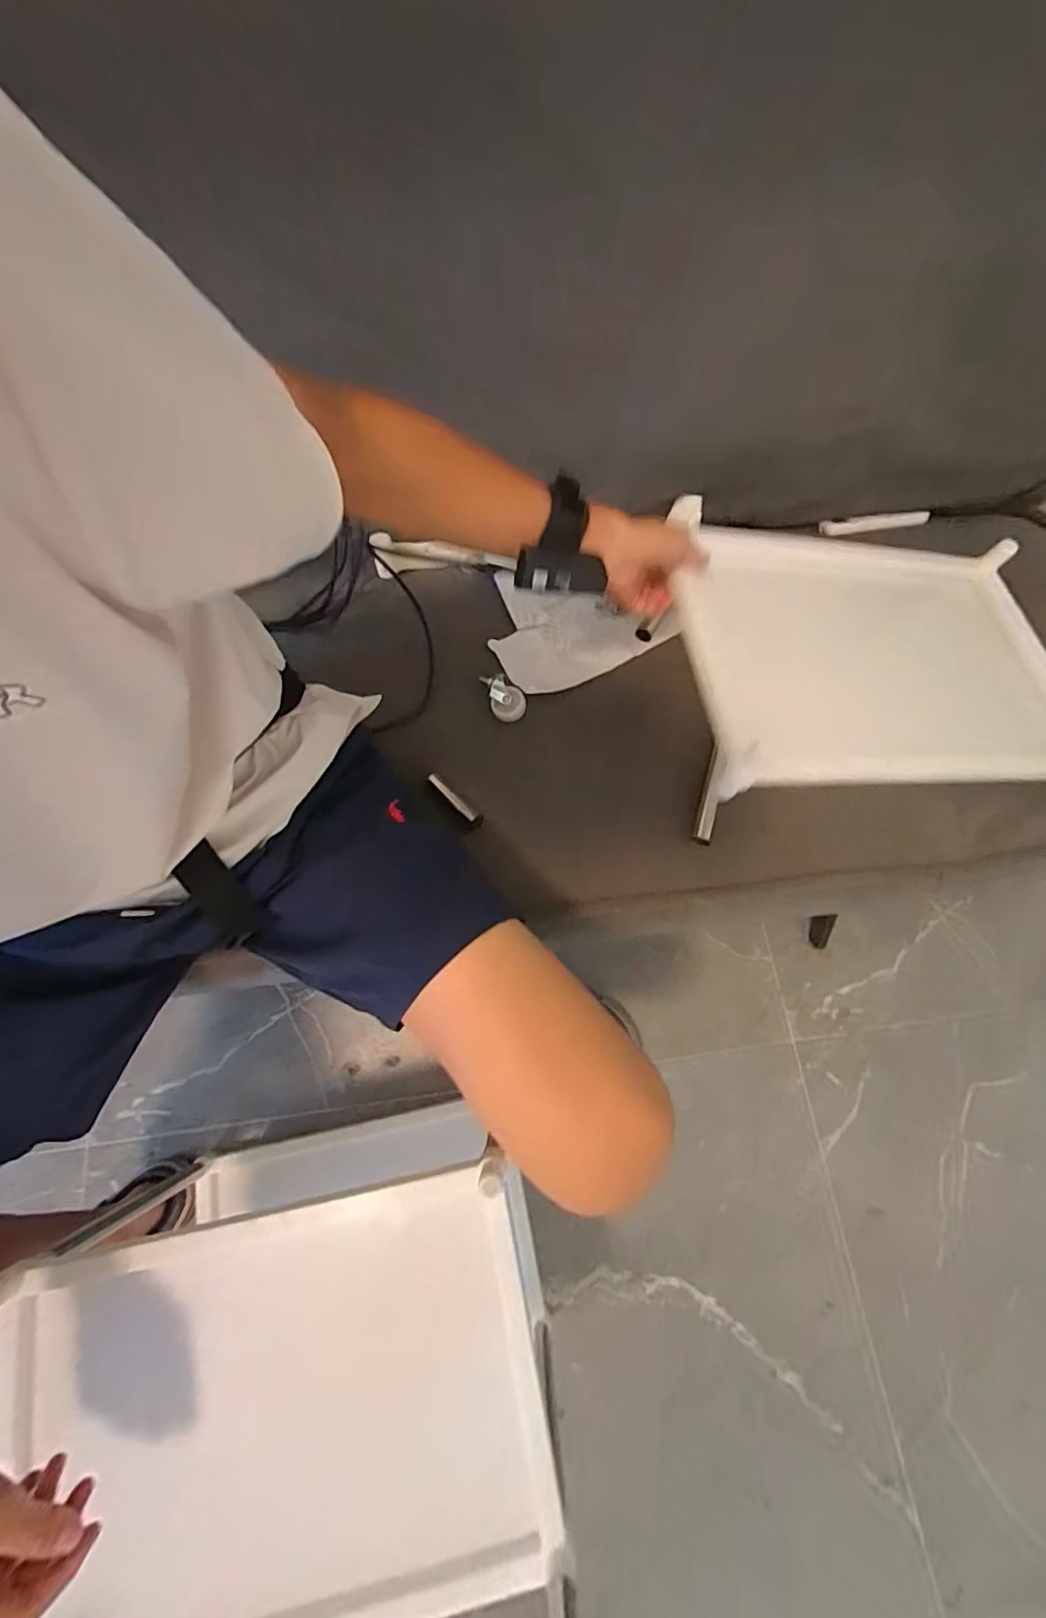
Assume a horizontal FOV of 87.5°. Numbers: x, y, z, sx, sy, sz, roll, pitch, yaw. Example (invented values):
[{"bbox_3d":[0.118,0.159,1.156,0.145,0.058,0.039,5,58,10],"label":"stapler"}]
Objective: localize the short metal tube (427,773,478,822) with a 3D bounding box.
[{"bbox_3d":[-0.076,-0.012,0.596,0.072,0.009,0.011,44,78,10],"label":"short metal tube"}]

